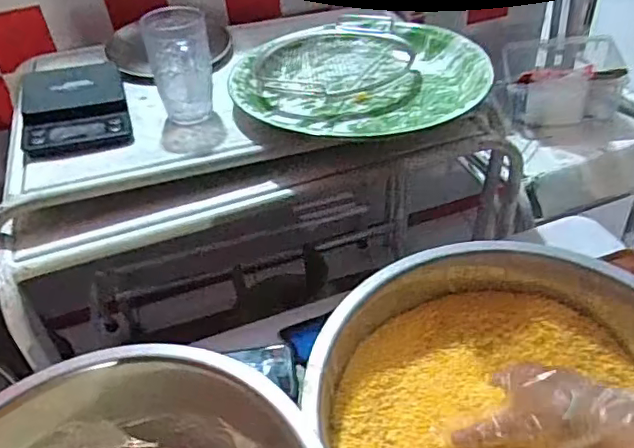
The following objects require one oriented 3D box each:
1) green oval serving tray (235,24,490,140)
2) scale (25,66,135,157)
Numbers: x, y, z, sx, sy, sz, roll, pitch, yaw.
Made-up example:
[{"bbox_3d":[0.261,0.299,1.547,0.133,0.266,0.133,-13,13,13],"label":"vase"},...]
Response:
[{"bbox_3d":[0.054,-0.214,0.782,0.325,0.039,0.295,-5,43,1],"label":"green oval serving tray"},{"bbox_3d":[-0.312,-0.153,0.735,0.124,0.039,0.177,-16,44,-11],"label":"scale"}]

